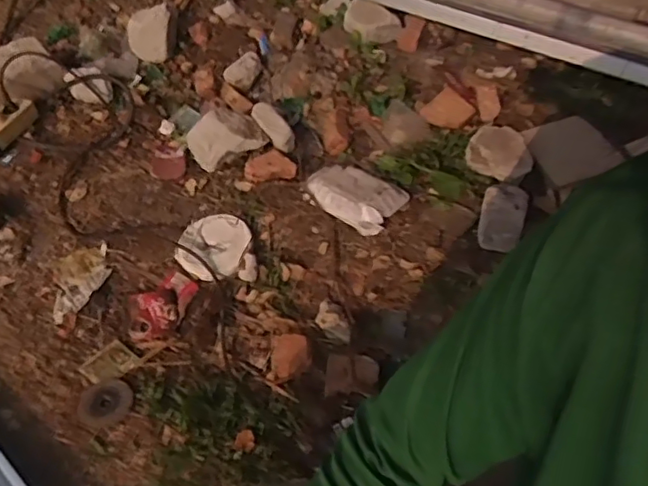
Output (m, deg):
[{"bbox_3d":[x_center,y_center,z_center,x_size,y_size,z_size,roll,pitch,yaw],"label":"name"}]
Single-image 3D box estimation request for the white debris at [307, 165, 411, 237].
[{"bbox_3d":[0.053,-0.093,1.121,0.186,0.053,0.123,29,57,20],"label":"white debris"}]

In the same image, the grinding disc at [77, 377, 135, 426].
[{"bbox_3d":[-0.324,0.236,0.880,0.074,0.004,0.072,0,52,0],"label":"grinding disc"}]

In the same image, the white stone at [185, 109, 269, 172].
[{"bbox_3d":[-0.195,-0.205,1.172,0.158,0.117,0.065,-3,52,-3],"label":"white stone"}]

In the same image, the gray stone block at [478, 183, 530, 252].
[{"bbox_3d":[0.308,-0.044,1.030,0.079,0.088,0.076,17,54,12],"label":"gray stone block"}]

